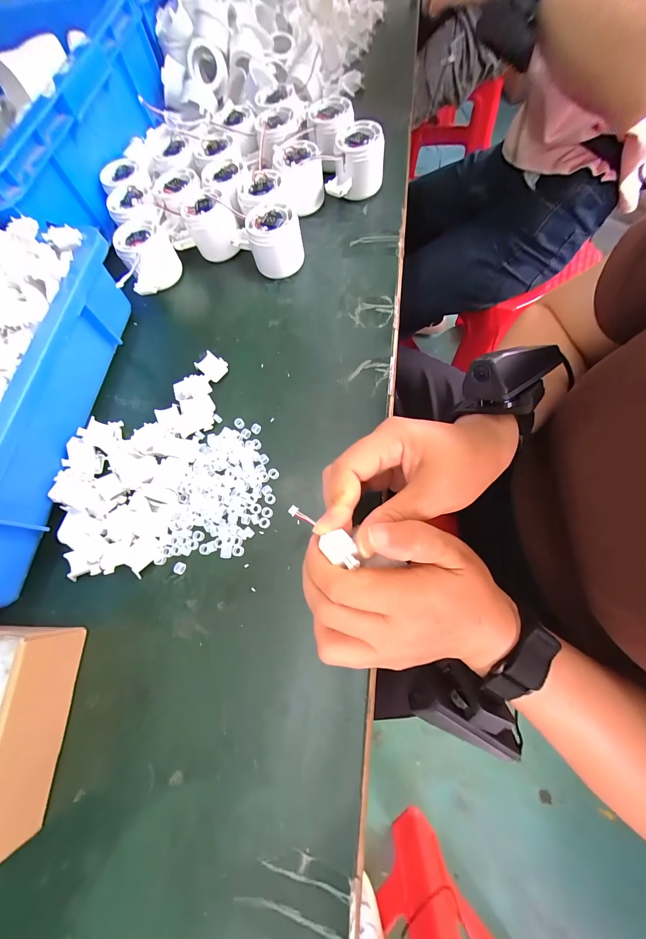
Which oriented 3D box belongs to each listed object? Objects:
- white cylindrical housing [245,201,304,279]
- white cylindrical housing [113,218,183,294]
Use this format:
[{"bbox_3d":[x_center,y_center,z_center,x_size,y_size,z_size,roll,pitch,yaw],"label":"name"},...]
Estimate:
[{"bbox_3d":[-0.054,-0.262,0.353,0.058,0.053,0.058,-2,70,5],"label":"white cylindrical housing"},{"bbox_3d":[-0.200,-0.244,0.361,0.058,0.050,0.060,-2,70,5],"label":"white cylindrical housing"}]

